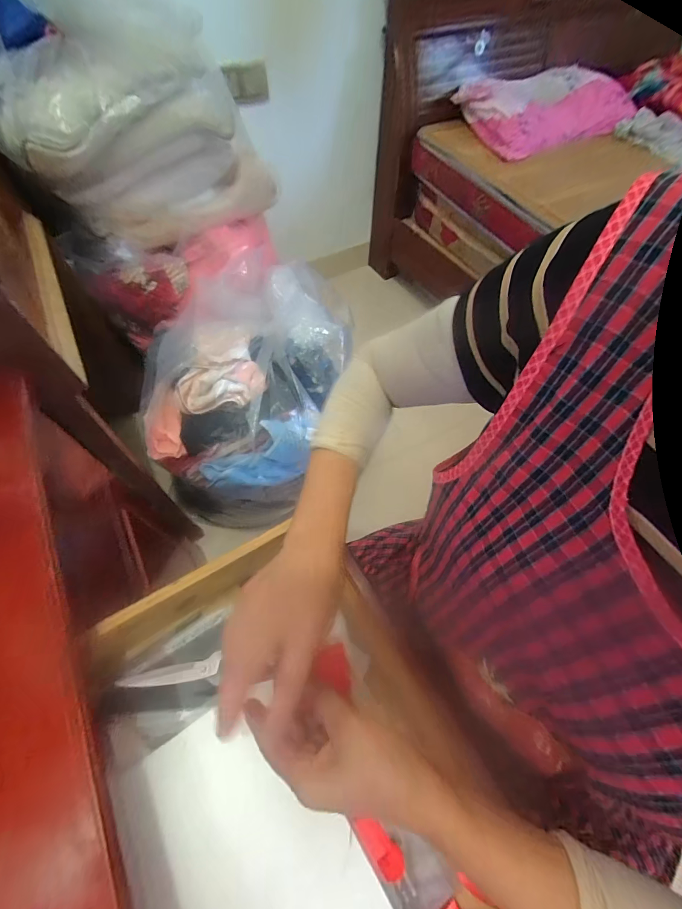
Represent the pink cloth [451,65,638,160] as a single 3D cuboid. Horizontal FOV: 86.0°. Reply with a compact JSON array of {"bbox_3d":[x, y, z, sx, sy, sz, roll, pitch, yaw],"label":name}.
[{"bbox_3d":[0.648,-1.111,1.174,0.478,0.128,0.261,-16,60,-10],"label":"pink cloth"}]

